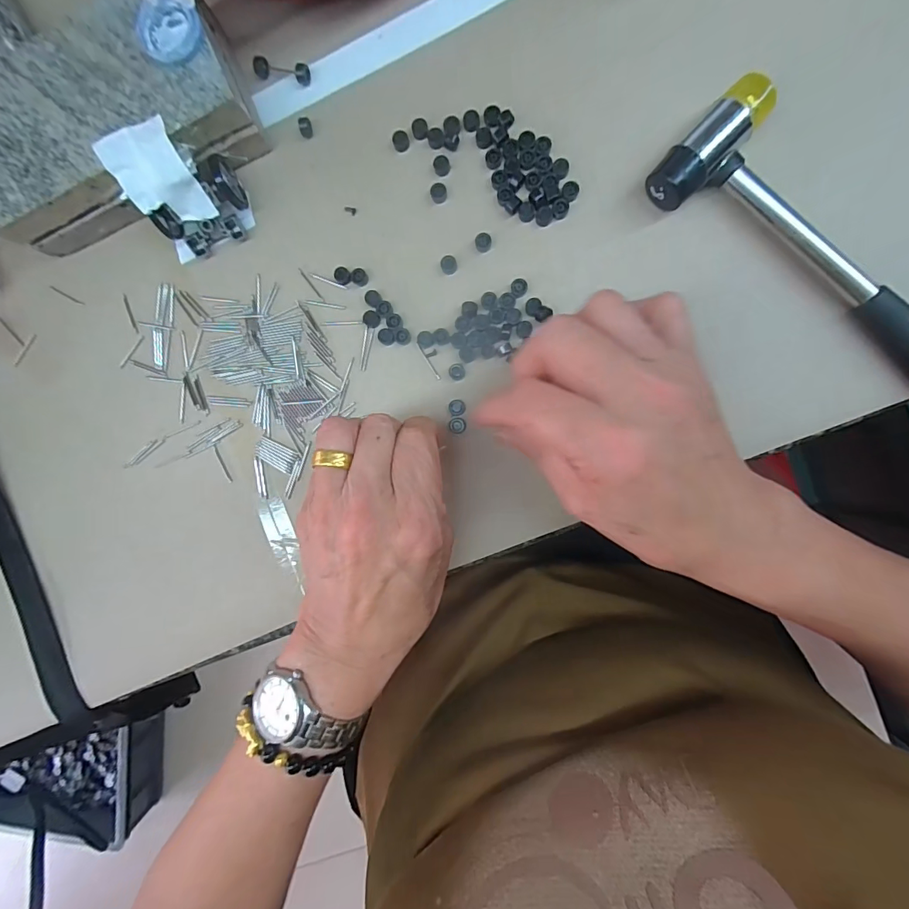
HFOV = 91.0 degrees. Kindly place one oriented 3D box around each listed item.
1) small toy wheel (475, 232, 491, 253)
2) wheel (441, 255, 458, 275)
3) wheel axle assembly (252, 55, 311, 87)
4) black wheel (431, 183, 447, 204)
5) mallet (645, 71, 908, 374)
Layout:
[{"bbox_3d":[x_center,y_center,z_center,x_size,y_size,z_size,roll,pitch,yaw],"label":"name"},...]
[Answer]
[{"bbox_3d":[0.016,-0.117,0.246,0.009,0.006,0.008,-12,91,7],"label":"small toy wheel"},{"bbox_3d":[-0.003,-0.106,0.249,0.009,0.004,0.009,0,93,7],"label":"wheel"},{"bbox_3d":[-0.097,-0.215,0.251,0.031,0.008,0.010,15,94,6],"label":"wheel axle assembly"},{"bbox_3d":[-0.008,-0.145,0.248,0.009,0.005,0.010,-16,91,7],"label":"black wheel"},{"bbox_3d":[0.213,-0.083,0.216,0.247,0.022,0.062,39,96,4],"label":"mallet"}]

